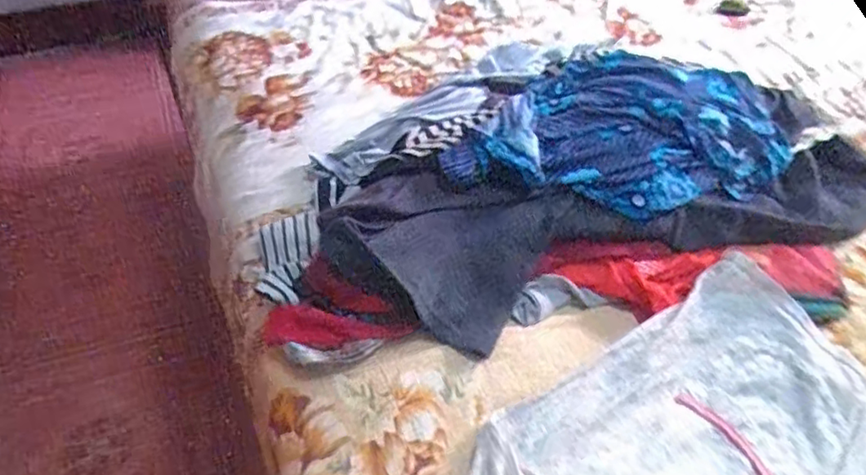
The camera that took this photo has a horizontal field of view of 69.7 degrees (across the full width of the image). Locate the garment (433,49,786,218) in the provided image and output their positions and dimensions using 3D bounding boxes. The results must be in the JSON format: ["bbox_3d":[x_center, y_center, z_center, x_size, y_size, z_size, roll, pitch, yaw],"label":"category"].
[{"bbox_3d":[0.224,-0.125,0.721,0.426,0.079,0.231,1,48,-2],"label":"garment"}]

